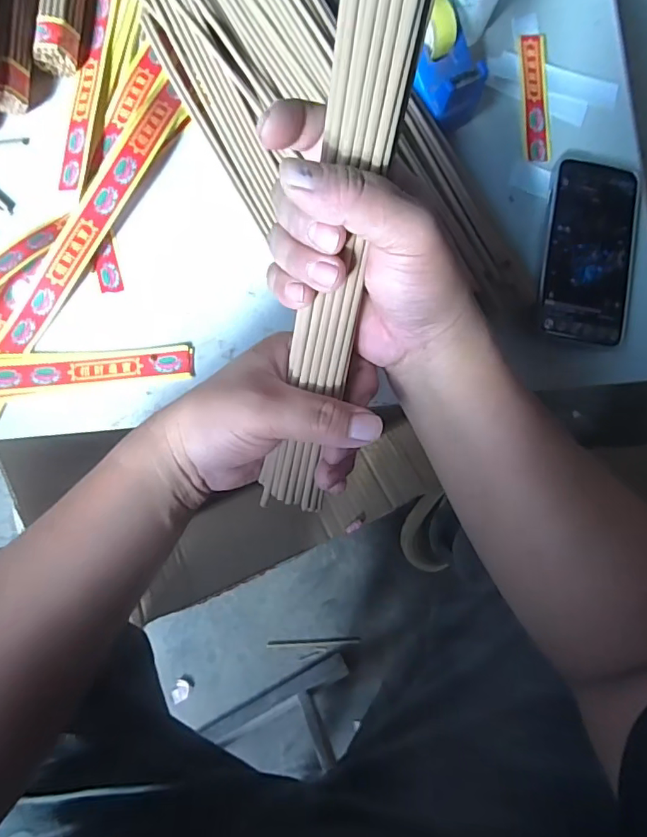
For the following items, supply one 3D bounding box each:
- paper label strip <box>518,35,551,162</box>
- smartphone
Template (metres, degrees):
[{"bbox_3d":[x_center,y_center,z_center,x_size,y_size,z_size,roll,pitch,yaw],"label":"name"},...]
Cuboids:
[{"bbox_3d":[0.186,-0.283,0.446,0.028,0.005,0.114,-1,89,-8],"label":"paper label strip"},{"bbox_3d":[0.228,-0.142,0.430,0.079,0.015,0.152,8,84,-4],"label":"smartphone"}]

